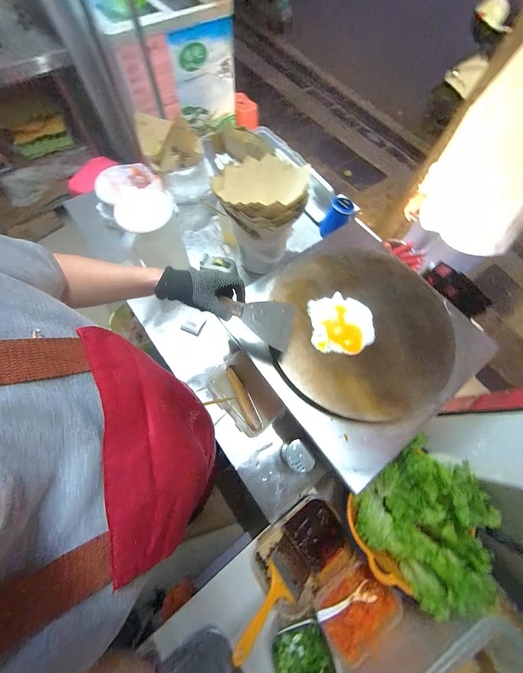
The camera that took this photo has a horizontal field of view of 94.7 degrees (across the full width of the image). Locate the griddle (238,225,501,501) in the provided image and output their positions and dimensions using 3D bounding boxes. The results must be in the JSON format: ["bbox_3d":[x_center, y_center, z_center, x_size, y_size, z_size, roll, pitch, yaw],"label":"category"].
[{"bbox_3d":[0.197,-0.017,0.508,0.424,0.050,0.442,-36,77,-10],"label":"griddle"}]

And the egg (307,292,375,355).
[{"bbox_3d":[0.168,-0.027,0.500,0.129,0.006,0.128,-1,69,-3],"label":"egg"}]

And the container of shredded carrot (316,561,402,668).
[{"bbox_3d":[0.192,0.546,0.494,0.154,0.047,0.121,-30,73,-13],"label":"container of shredded carrot"}]

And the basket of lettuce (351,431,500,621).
[{"bbox_3d":[0.322,0.370,0.490,0.230,0.141,0.255,38,73,12],"label":"basket of lettuce"}]

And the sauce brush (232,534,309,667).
[{"bbox_3d":[0.021,0.499,0.456,0.185,0.029,0.085,-21,66,-49],"label":"sauce brush"}]

